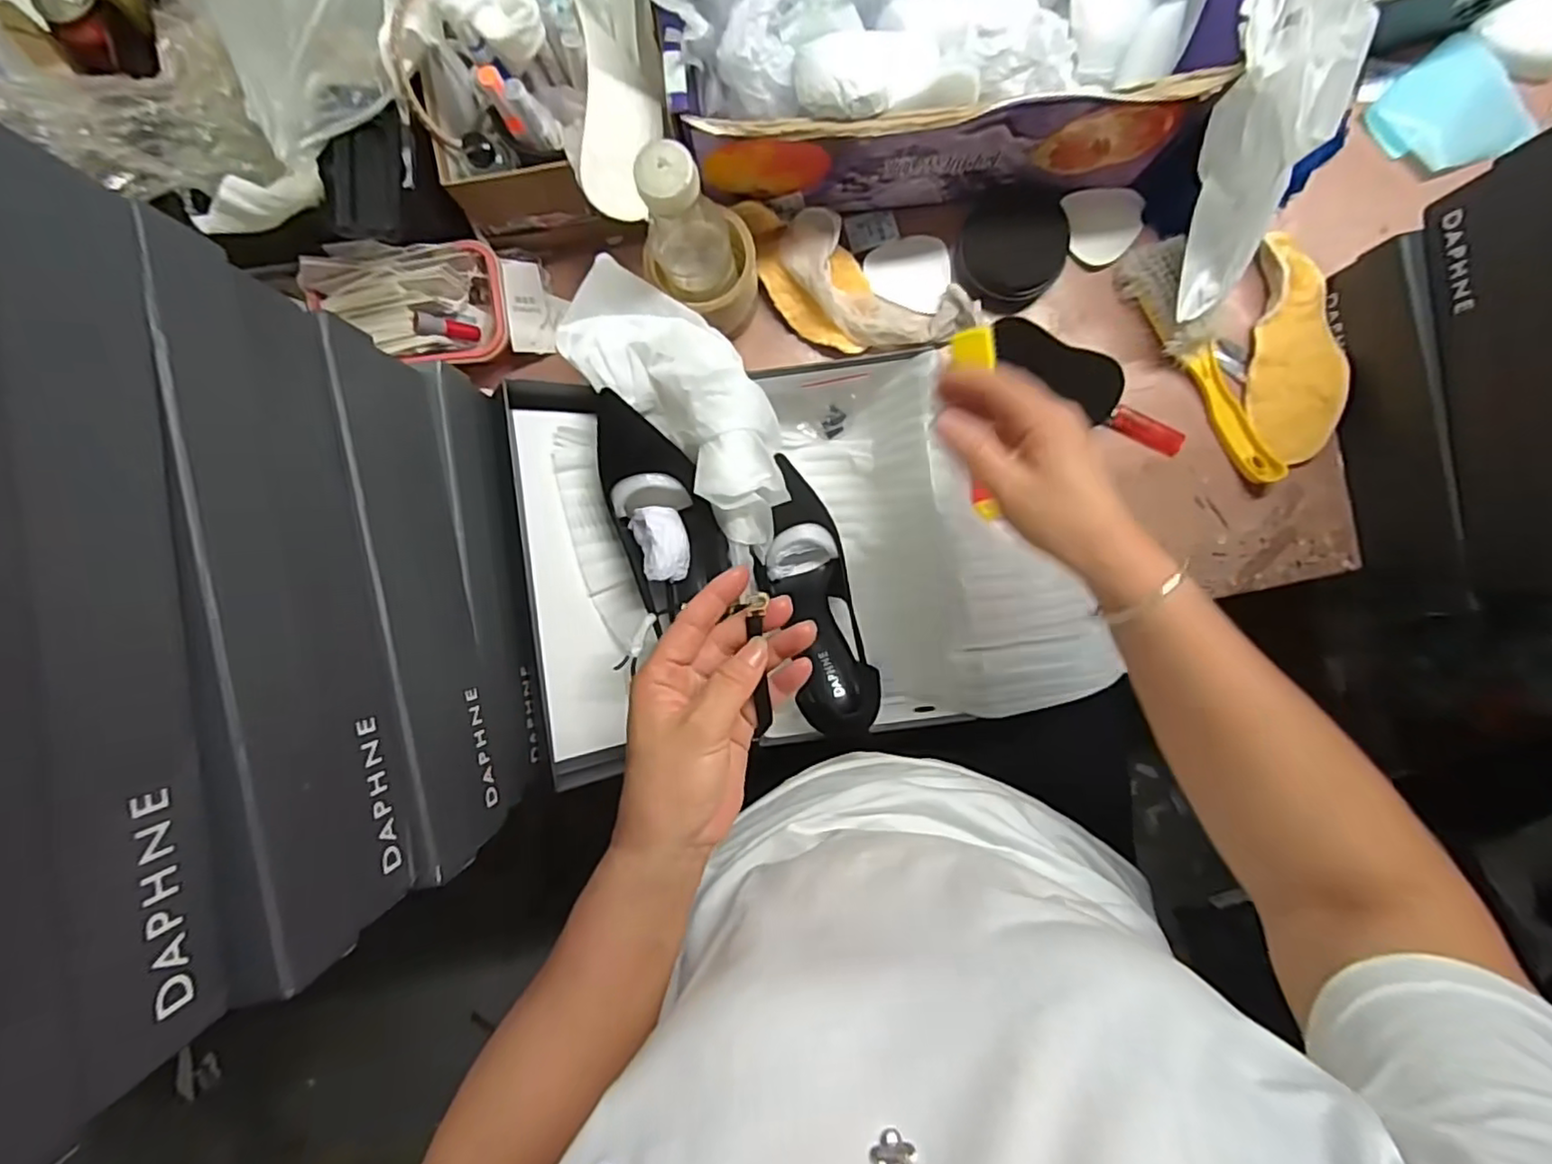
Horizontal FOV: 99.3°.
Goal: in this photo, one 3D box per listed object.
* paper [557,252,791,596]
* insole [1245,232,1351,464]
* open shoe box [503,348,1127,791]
[{"bbox_3d":[-0.068,-0.138,0.528,0.104,0.072,0.252,-35,91,2],"label":"paper"},{"bbox_3d":[0.459,-0.206,0.579,0.067,0.021,0.192,-4,91,1],"label":"insole"},{"bbox_3d":[0.011,-0.024,0.545,0.401,0.116,0.292,-7,91,1],"label":"open shoe box"}]

